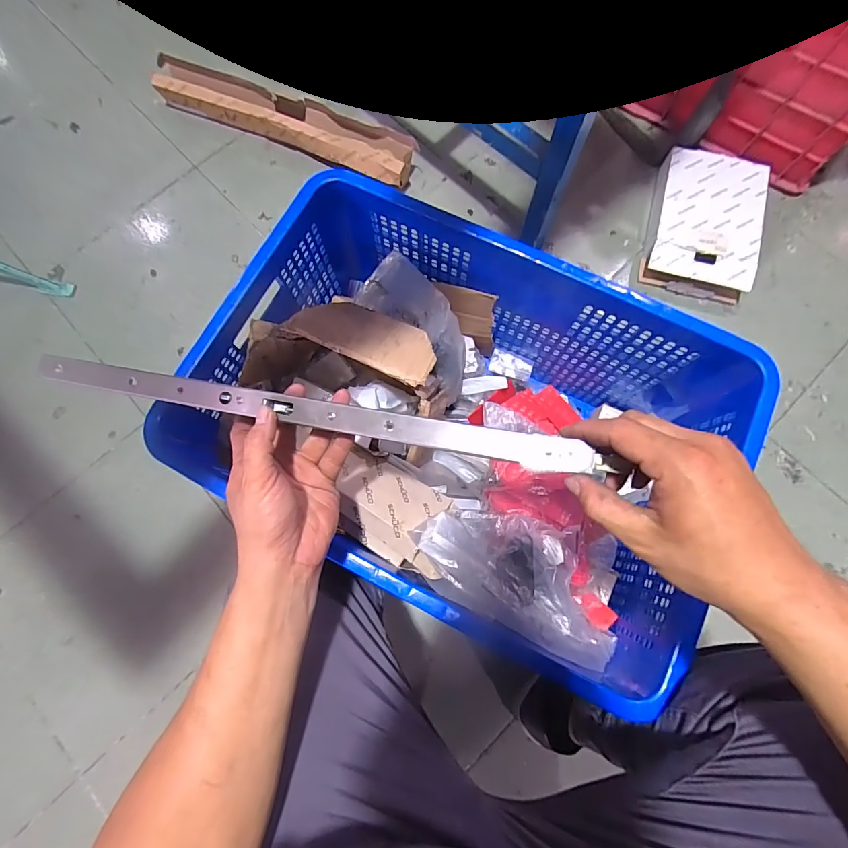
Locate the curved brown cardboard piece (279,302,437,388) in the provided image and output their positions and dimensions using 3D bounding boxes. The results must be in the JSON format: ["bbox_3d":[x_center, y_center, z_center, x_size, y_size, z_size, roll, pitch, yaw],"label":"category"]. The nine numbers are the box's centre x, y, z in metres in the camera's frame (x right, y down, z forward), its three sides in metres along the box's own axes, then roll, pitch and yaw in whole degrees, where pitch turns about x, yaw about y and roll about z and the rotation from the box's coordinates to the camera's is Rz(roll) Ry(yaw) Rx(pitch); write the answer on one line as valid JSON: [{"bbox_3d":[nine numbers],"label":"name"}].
[{"bbox_3d":[-0.069,-0.109,0.516,0.177,0.010,0.094,24,51,3],"label":"curved brown cardboard piece"}]

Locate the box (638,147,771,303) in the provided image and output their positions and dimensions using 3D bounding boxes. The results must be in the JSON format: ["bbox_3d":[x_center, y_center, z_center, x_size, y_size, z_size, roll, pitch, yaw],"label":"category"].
[{"bbox_3d":[0.564,-0.405,0.846,0.199,0.061,0.302,15,76,4],"label":"box"}]

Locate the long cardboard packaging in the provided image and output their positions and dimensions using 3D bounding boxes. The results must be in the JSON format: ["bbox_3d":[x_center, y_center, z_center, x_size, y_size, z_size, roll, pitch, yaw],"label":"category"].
[{"bbox_3d":[-0.301,-0.647,0.901,0.588,0.063,0.107,21,76,5],"label":"long cardboard packaging"}]

